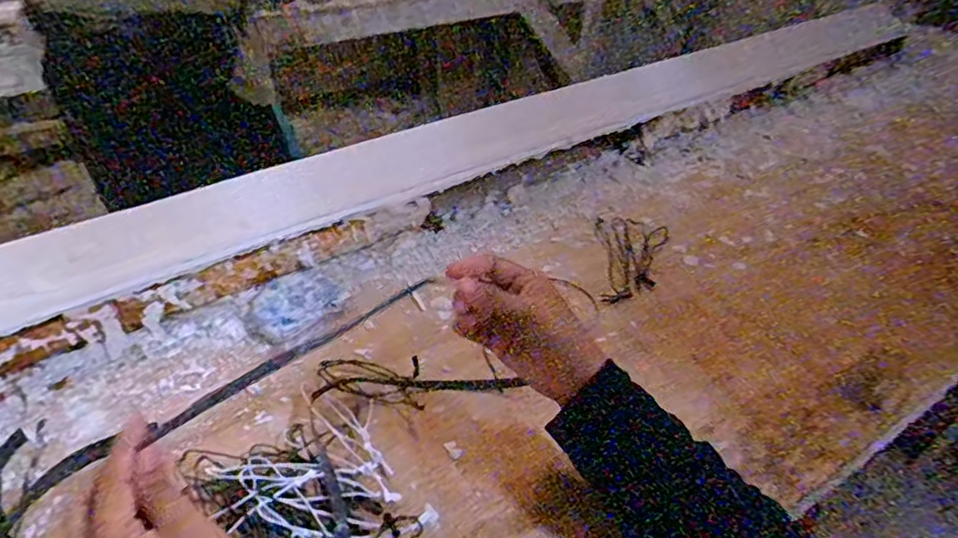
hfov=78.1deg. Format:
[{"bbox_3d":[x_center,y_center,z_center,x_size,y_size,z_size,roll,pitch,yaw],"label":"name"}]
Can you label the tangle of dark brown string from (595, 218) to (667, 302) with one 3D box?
[{"bbox_3d":[0.175,-0.013,0.691,0.083,0.005,0.153,10,41,10],"label":"tangle of dark brown string"}]

